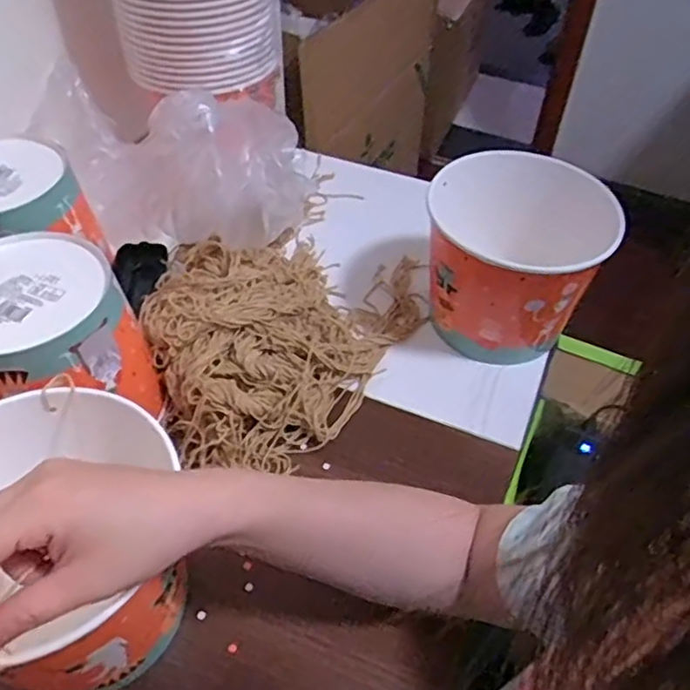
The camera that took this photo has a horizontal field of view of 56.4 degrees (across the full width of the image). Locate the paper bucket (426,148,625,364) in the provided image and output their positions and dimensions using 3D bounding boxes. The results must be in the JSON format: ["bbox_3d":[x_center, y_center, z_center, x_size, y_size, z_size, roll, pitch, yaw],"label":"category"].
[{"bbox_3d":[0.157,-0.077,0.607,0.158,0.130,0.168,17,50,12],"label":"paper bucket"}]

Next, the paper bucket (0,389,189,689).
[{"bbox_3d":[-0.182,0.128,0.399,0.144,0.130,0.171,-7,49,-8],"label":"paper bucket"}]

